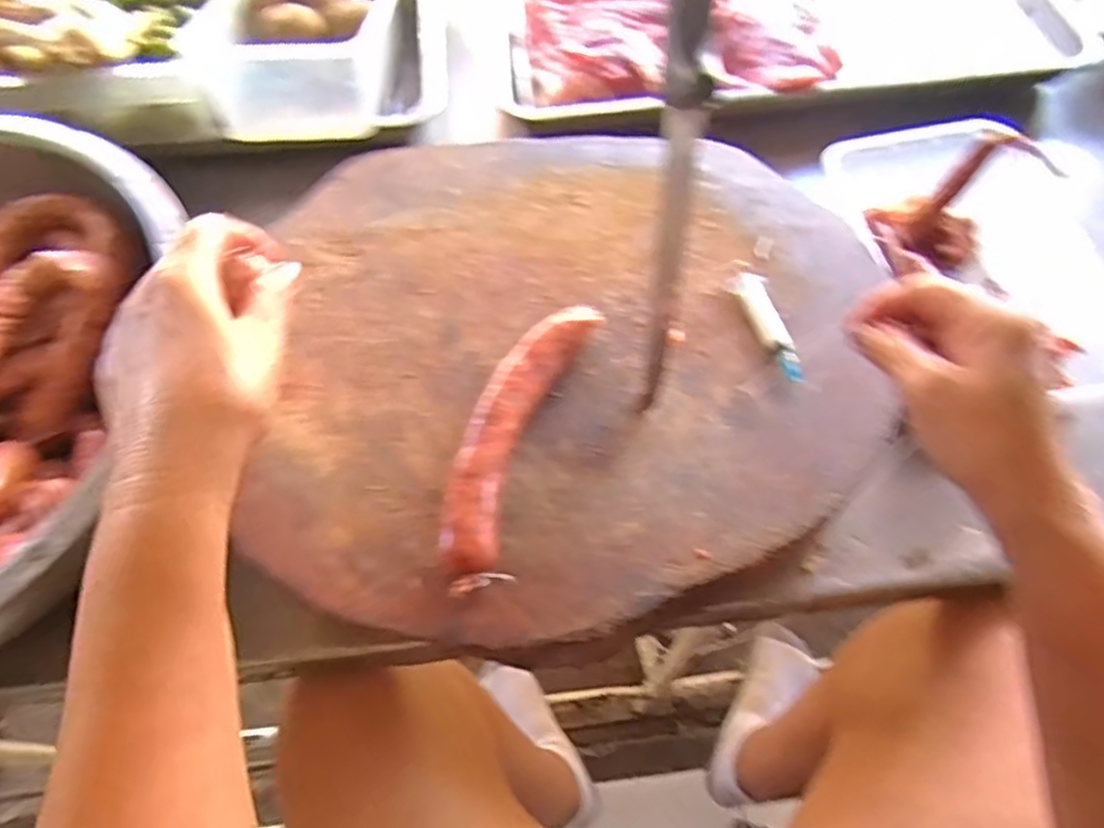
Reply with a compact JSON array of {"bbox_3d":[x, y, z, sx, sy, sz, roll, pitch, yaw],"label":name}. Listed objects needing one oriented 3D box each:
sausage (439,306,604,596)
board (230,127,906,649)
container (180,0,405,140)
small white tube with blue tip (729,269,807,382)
[{"bbox_3d":[-0.023,0.011,0.408,0.047,0.026,0.193,14,60,9],"label":"sausage"},{"bbox_3d":[0.020,-0.061,0.463,0.393,0.030,0.390,-5,59,-2],"label":"board"},{"bbox_3d":[-0.235,-0.365,0.651,0.176,0.066,0.234,-3,59,-1],"label":"container"},{"bbox_3d":[0.143,-0.059,0.453,0.020,0.008,0.088,-16,60,-9],"label":"small white tube with blue tip"}]

